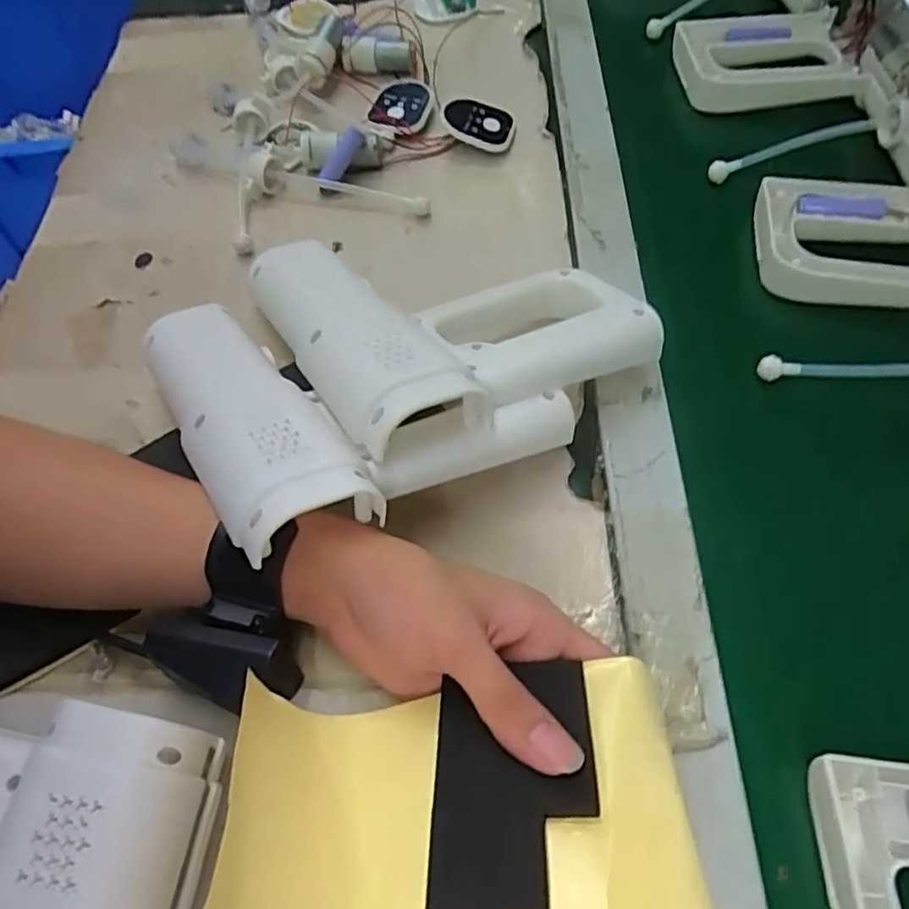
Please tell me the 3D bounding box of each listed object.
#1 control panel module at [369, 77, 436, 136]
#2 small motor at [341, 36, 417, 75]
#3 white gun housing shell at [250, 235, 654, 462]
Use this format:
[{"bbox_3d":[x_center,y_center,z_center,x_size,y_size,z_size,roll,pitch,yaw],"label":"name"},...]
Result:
[{"bbox_3d":[-0.043,-0.281,0.532,0.046,0.018,0.073,7,61,7],"label":"control panel module"},{"bbox_3d":[-0.063,-0.340,0.561,0.064,0.020,0.031,7,61,7],"label":"small motor"},{"bbox_3d":[-0.008,-0.090,0.400,0.196,0.035,0.196,-16,43,-22],"label":"white gun housing shell"}]

